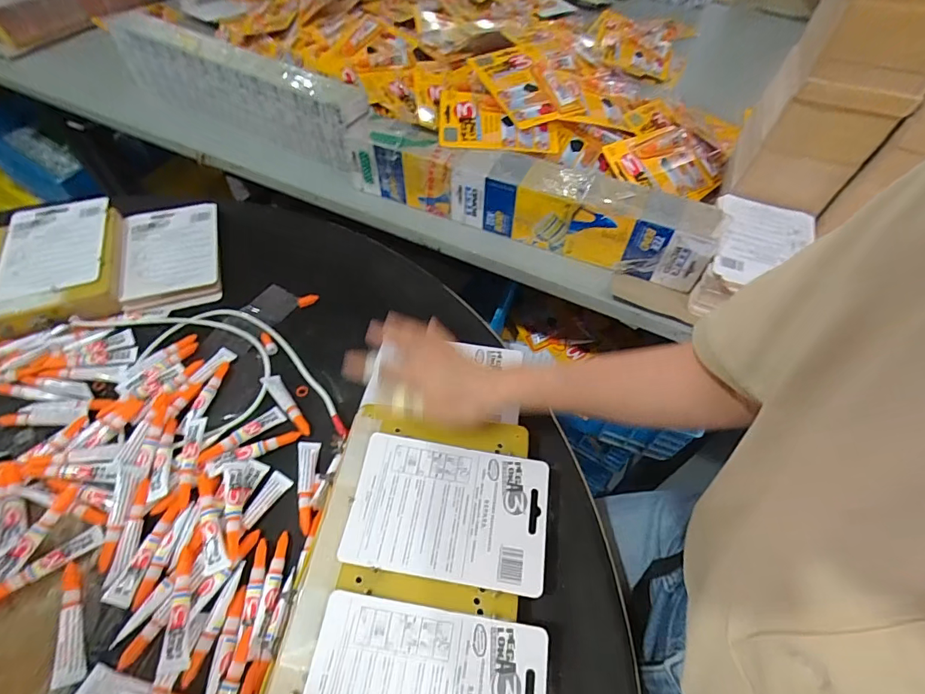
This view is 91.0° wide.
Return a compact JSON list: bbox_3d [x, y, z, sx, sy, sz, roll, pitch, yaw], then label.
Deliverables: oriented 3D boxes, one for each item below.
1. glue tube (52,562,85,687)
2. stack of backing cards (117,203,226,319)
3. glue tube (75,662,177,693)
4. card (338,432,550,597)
[{"bbox_3d":[-0.310,0.215,0.358,0.016,0.012,0.088,-19,57,-15],"label":"glue tube"},{"bbox_3d":[-0.389,-0.125,0.606,0.118,0.013,0.194,-15,56,-13],"label":"stack of backing cards"},{"bbox_3d":[-0.238,0.251,0.334,0.086,0.018,0.019,7,54,3],"label":"glue tube"},{"bbox_3d":[-0.011,0.136,0.386,0.164,0.007,0.111,8,54,3],"label":"card"}]

